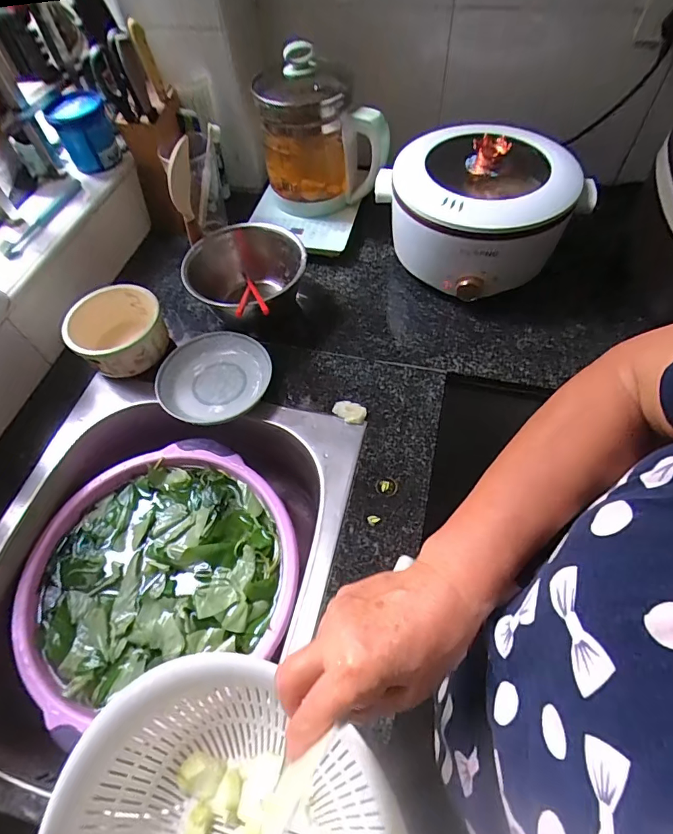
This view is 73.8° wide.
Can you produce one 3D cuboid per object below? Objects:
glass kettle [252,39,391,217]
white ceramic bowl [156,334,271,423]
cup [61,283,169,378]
[{"bbox_3d":[-0.017,-0.447,0.705,0.194,0.204,0.133,6,59,7],"label":"glass kettle"},{"bbox_3d":[-0.166,-0.054,0.614,0.150,0.023,0.131,-19,59,-9],"label":"white ceramic bowl"},{"bbox_3d":[-0.307,-0.117,0.639,0.123,0.077,0.121,-1,58,2],"label":"cup"}]

